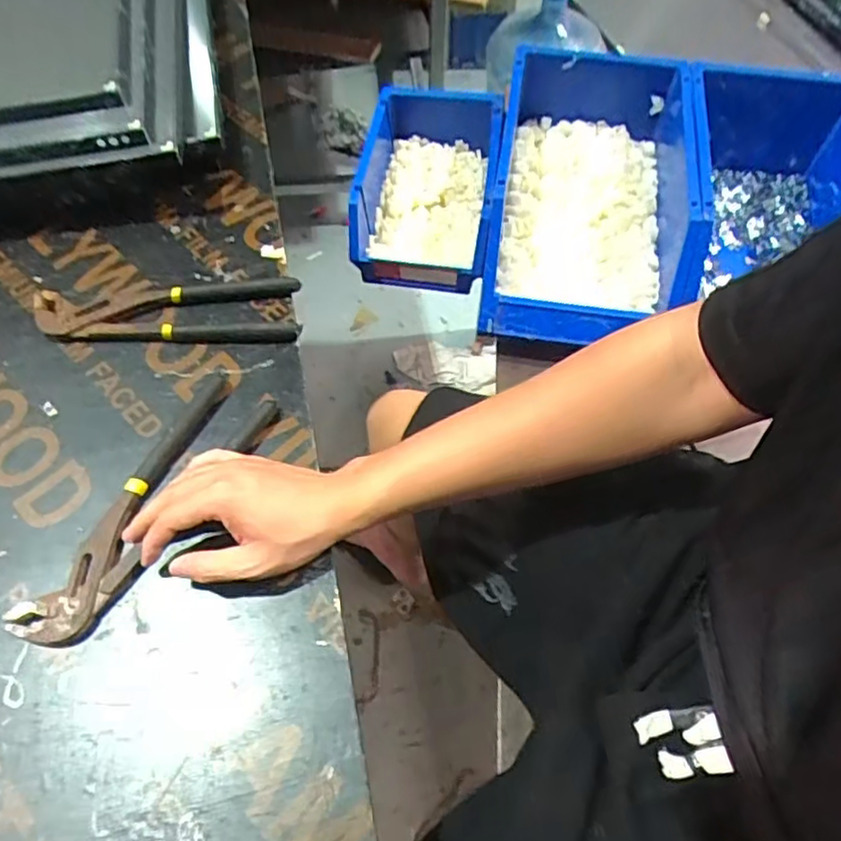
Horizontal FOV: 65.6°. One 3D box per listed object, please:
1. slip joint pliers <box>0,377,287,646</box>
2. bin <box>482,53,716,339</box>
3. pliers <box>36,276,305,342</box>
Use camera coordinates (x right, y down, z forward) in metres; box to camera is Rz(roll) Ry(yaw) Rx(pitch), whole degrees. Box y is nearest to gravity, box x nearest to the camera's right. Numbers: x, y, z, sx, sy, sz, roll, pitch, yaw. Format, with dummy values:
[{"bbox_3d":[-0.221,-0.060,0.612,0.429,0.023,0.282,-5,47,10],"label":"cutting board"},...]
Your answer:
[{"bbox_3d":[-0.204,0.065,0.500,0.069,0.018,0.234,25,63,13],"label":"slip joint pliers"},{"bbox_3d":[0.195,-0.253,0.736,0.221,0.125,0.337,6,62,3],"label":"bin"},{"bbox_3d":[-0.230,-0.103,0.593,0.240,0.015,0.067,0,61,0],"label":"pliers"}]

